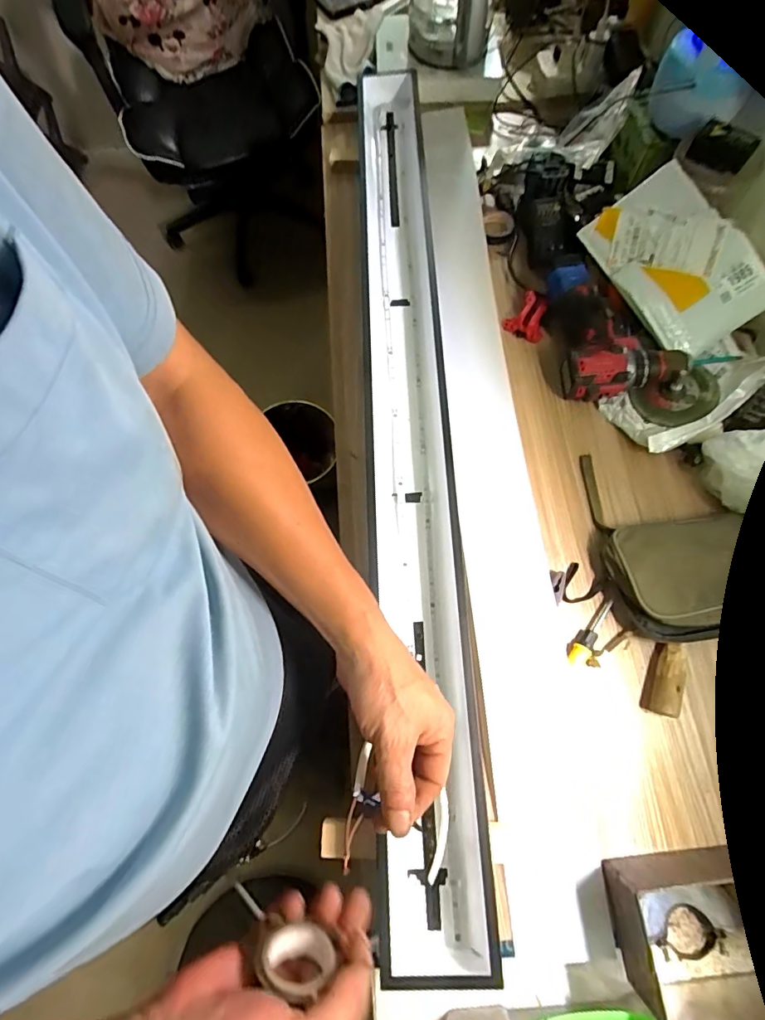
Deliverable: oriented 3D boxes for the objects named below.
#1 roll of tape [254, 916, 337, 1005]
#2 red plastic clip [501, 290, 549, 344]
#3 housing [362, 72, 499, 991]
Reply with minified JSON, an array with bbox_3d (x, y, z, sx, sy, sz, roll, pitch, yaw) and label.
[{"bbox_3d":[-0.055,0.283,0.290,0.049,0.040,0.017,9,71,4],"label":"roll of tape"},{"bbox_3d":[0.212,-0.281,0.672,0.057,0.034,0.060,26,73,10],"label":"red plastic clip"},{"bbox_3d":[0.027,-0.157,0.601,0.105,0.066,1.182,-3,71,0],"label":"housing"}]

